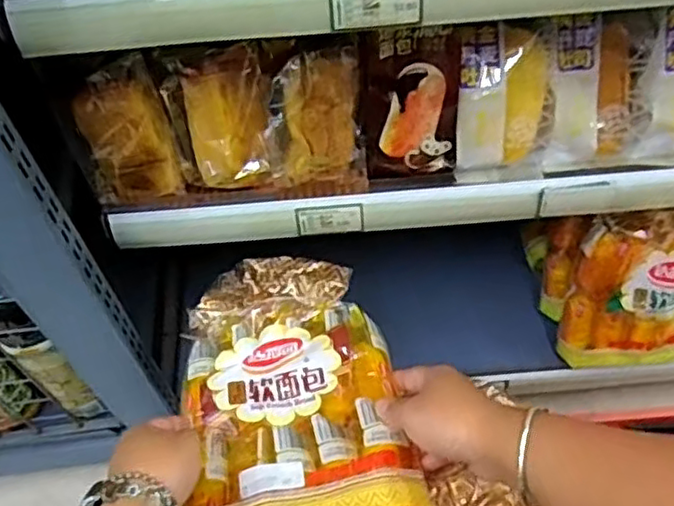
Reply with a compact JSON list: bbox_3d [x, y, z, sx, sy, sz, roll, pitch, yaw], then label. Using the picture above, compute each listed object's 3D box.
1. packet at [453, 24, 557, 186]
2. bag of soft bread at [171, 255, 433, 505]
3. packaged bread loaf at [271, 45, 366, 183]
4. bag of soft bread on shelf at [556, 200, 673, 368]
[{"bbox_3d":[0.144,-0.129,0.576,0.083,0.138,0.042,-8,28,-6],"label":"packet"},{"bbox_3d":[-0.041,0.113,0.551,0.172,0.072,0.266,-10,54,-4],"label":"bag of soft bread"},{"bbox_3d":[-0.016,-0.119,0.563,0.079,0.116,0.045,4,43,7],"label":"packaged bread loaf"},{"bbox_3d":[0.355,0.037,0.714,0.190,0.232,0.081,0,54,4],"label":"bag of soft bread on shelf"}]

